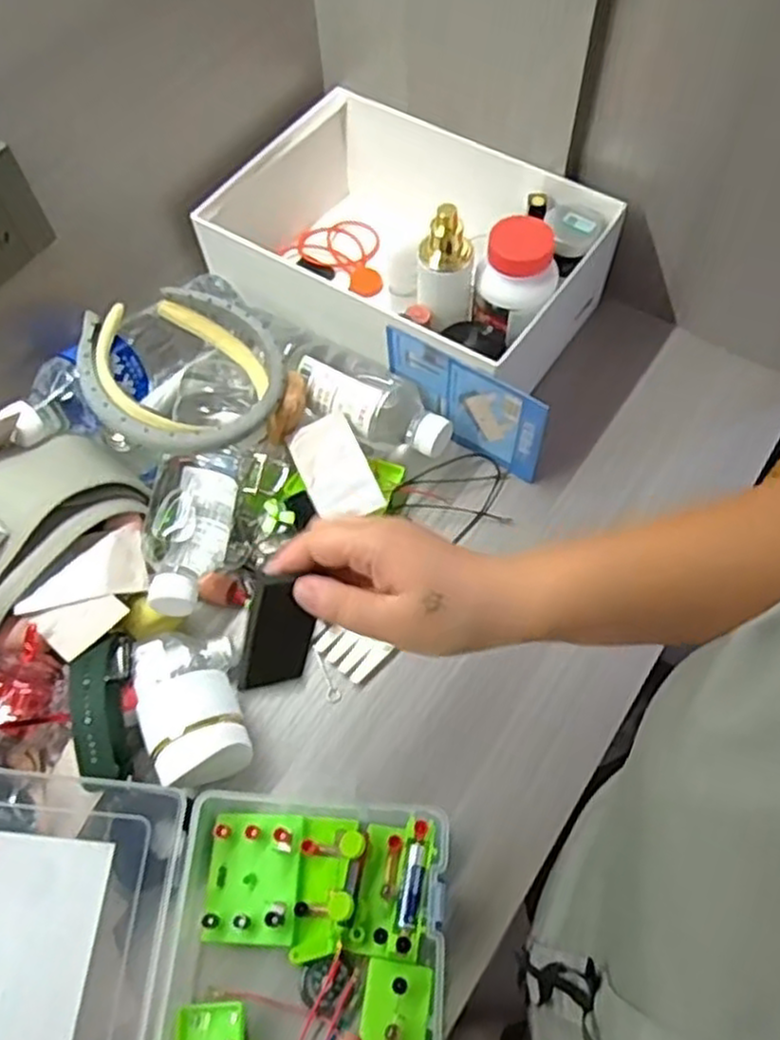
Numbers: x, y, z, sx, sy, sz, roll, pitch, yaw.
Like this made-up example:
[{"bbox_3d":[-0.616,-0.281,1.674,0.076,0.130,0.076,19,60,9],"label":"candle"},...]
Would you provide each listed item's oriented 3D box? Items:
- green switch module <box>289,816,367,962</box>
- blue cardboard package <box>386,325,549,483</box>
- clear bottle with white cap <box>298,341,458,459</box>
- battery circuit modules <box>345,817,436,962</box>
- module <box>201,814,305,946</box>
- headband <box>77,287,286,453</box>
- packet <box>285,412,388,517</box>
[{"bbox_3d":[-0.039,0.226,0.467,0.038,0.026,0.080,6,63,6],"label":"green switch module"},{"bbox_3d":[0.057,-0.088,0.597,0.137,0.099,0.009,29,67,17],"label":"blue cardboard package"},{"bbox_3d":[-0.013,-0.093,0.611,0.133,0.047,0.063,23,66,14],"label":"clear bottle with white cap"},{"bbox_3d":[0.002,0.220,0.459,0.043,0.021,0.076,9,63,7],"label":"battery circuit modules"},{"bbox_3d":[-0.085,0.222,0.473,0.057,0.024,0.072,1,62,4],"label":"module"},{"bbox_3d":[-0.158,-0.111,0.586,0.155,0.048,0.155,5,58,-9],"label":"headband"},{"bbox_3d":[-0.043,-0.040,0.581,0.049,0.007,0.089,-26,63,-4],"label":"packet"}]

